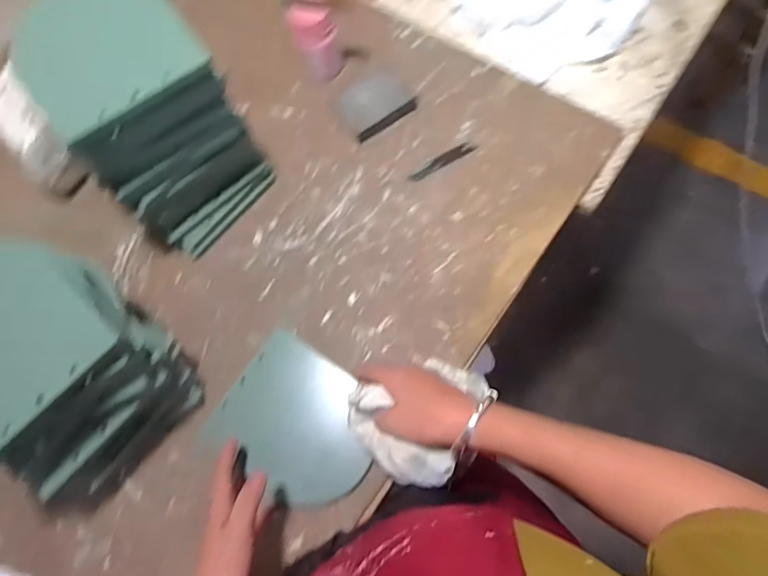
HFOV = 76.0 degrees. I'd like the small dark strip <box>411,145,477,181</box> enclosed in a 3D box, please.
[{"bbox_3d":[0.074,-0.164,0.635,0.094,0.004,0.017,-29,73,-7],"label":"small dark strip"}]

